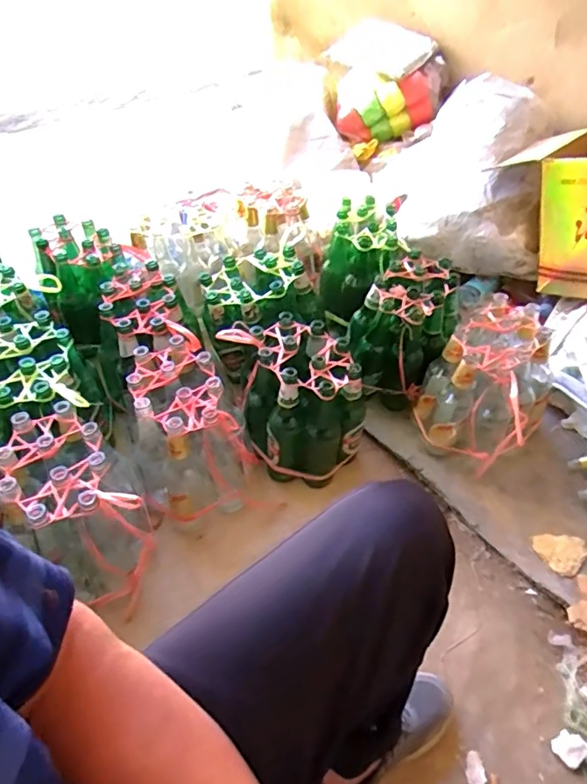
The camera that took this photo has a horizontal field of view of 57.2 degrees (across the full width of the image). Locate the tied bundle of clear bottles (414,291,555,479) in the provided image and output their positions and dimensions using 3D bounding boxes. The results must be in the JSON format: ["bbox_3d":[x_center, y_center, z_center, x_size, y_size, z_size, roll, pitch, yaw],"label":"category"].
[{"bbox_3d":[0.381,-0.010,1.053,0.208,0.230,0.246,36,57,25],"label":"tied bundle of clear bottles"}]

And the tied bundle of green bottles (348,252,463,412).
[{"bbox_3d":[0.234,-0.135,1.153,0.194,0.243,0.210,20,52,14],"label":"tied bundle of green bottles"}]

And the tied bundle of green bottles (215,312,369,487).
[{"bbox_3d":[0.006,0.015,1.039,0.187,0.226,0.244,-27,56,-23],"label":"tied bundle of green bottles"}]

